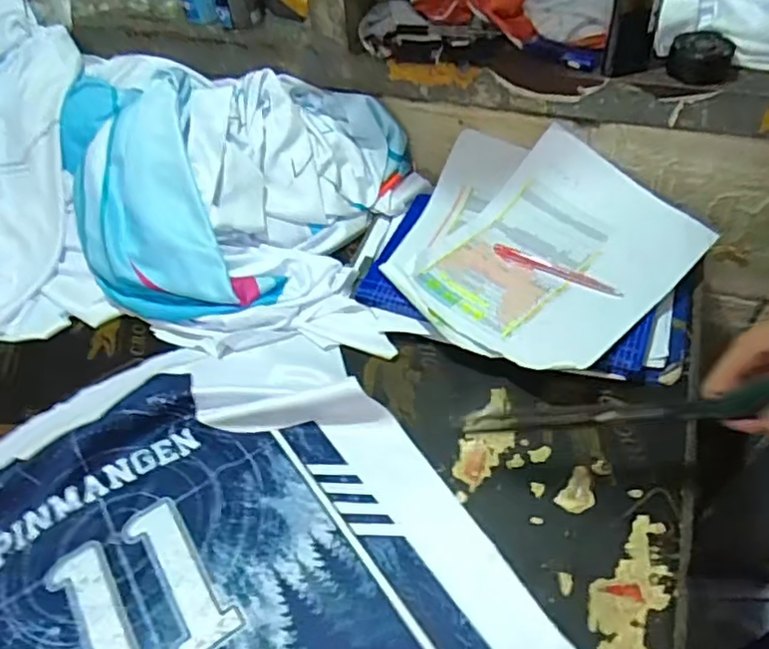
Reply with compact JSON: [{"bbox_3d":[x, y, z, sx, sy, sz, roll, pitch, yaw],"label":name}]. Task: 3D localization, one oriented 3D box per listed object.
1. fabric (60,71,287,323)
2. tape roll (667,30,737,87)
[{"bbox_3d":[-0.267,-0.145,0.725,0.167,0.100,0.362,-26,73,-20],"label":"fabric"},{"bbox_3d":[0.311,-0.260,0.634,0.062,0.033,0.062,-2,47,2],"label":"tape roll"}]

